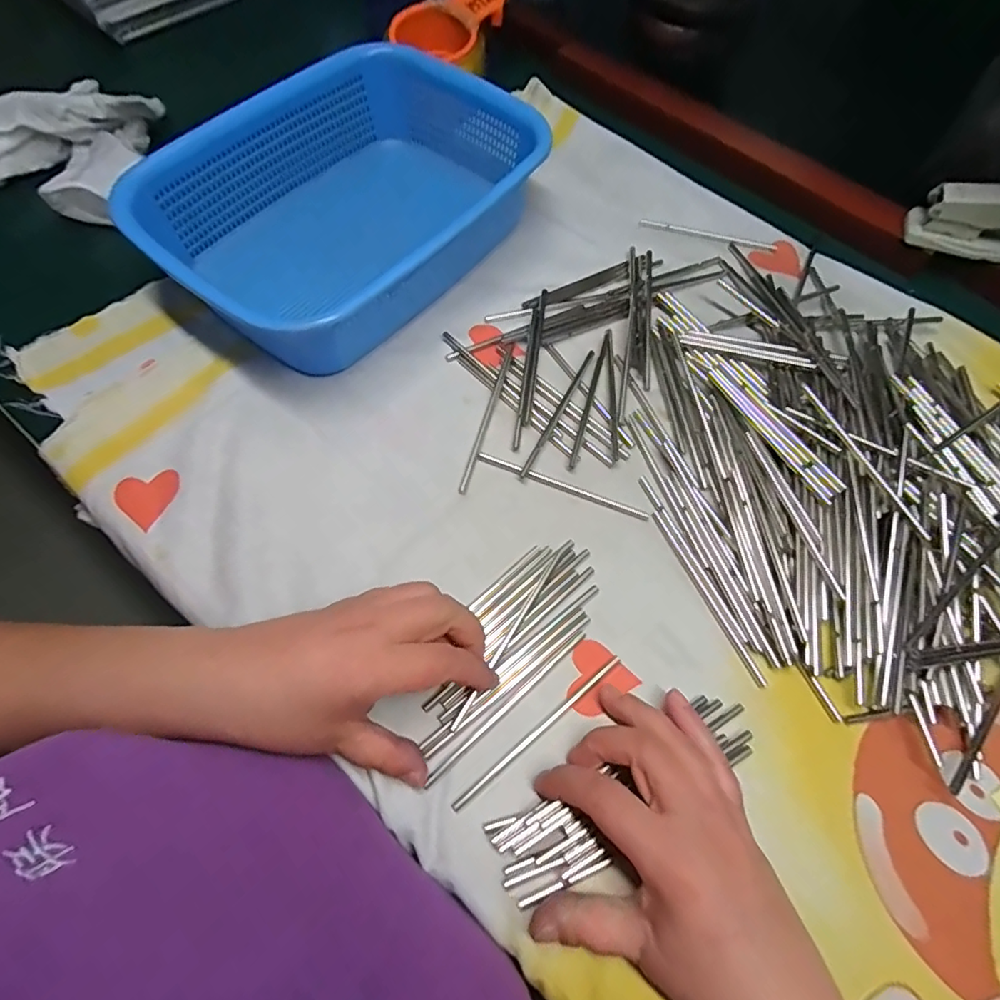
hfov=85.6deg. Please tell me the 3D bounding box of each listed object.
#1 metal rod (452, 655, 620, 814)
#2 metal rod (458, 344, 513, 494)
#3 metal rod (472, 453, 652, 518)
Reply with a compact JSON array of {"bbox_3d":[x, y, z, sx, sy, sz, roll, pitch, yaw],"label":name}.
[{"bbox_3d":[0.023,0.127,0.300,0.120,0.004,0.005,-36,72,-17],"label":"metal rod"},{"bbox_3d":[-0.008,-0.061,0.380,0.005,0.009,0.122,16,64,4],"label":"metal rod"},{"bbox_3d":[0.042,-0.010,0.366,0.119,0.005,0.007,20,66,6],"label":"metal rod"}]

